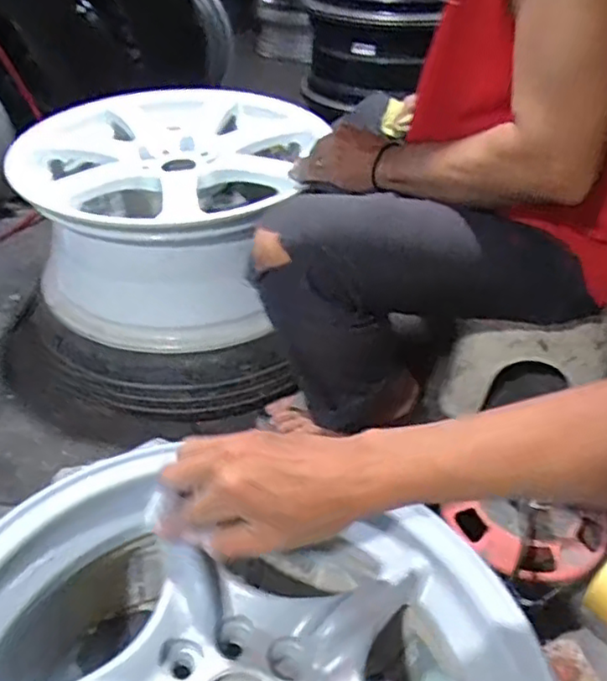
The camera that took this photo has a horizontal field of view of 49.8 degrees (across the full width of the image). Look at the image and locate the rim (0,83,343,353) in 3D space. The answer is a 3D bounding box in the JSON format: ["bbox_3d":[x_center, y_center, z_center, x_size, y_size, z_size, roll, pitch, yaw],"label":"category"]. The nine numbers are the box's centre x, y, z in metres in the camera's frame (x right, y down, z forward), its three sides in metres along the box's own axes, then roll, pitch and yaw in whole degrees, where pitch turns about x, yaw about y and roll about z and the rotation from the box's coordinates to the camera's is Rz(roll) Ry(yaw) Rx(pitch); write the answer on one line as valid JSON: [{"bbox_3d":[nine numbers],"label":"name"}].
[{"bbox_3d":[-0.206,-0.201,1.042,0.411,0.252,0.389,5,39,6],"label":"rim"}]

